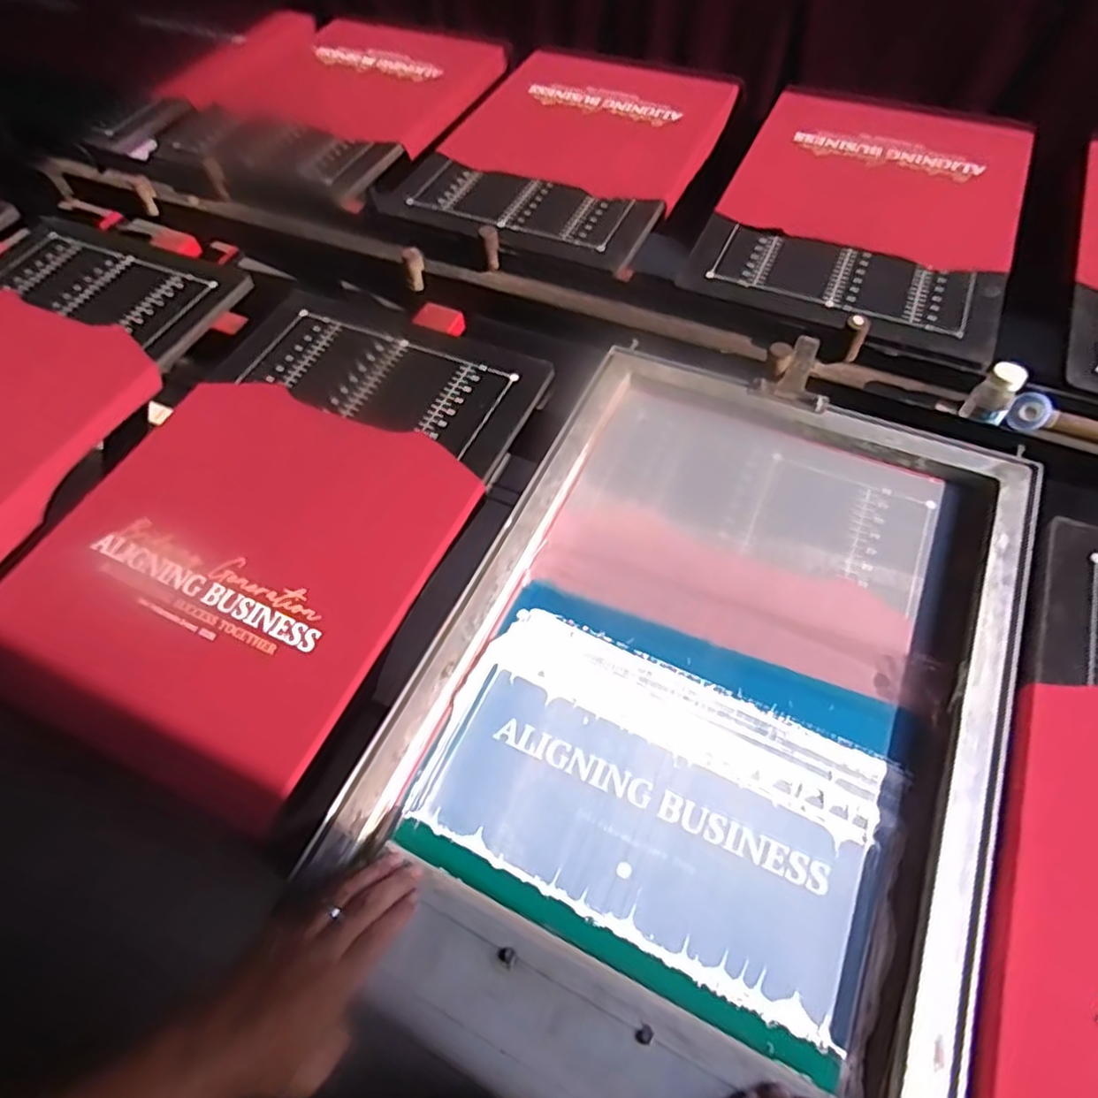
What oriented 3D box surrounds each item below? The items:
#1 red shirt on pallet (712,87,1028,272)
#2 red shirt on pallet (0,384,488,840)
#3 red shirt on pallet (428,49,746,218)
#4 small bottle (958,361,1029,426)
[{"bbox_3d":[0.506,-0.576,1.008,0.395,0.016,0.404,22,63,15],"label":"red shirt on pallet"},{"bbox_3d":[-0.339,0.010,0.716,0.432,0.049,0.434,21,63,15],"label":"red shirt on pallet"},{"bbox_3d":[0.076,-0.732,1.160,0.414,0.053,0.387,21,63,15],"label":"red shirt on pallet"},{"bbox_3d":[0.480,-0.166,0.715,0.049,0.063,0.044,38,68,22],"label":"small bottle"}]

